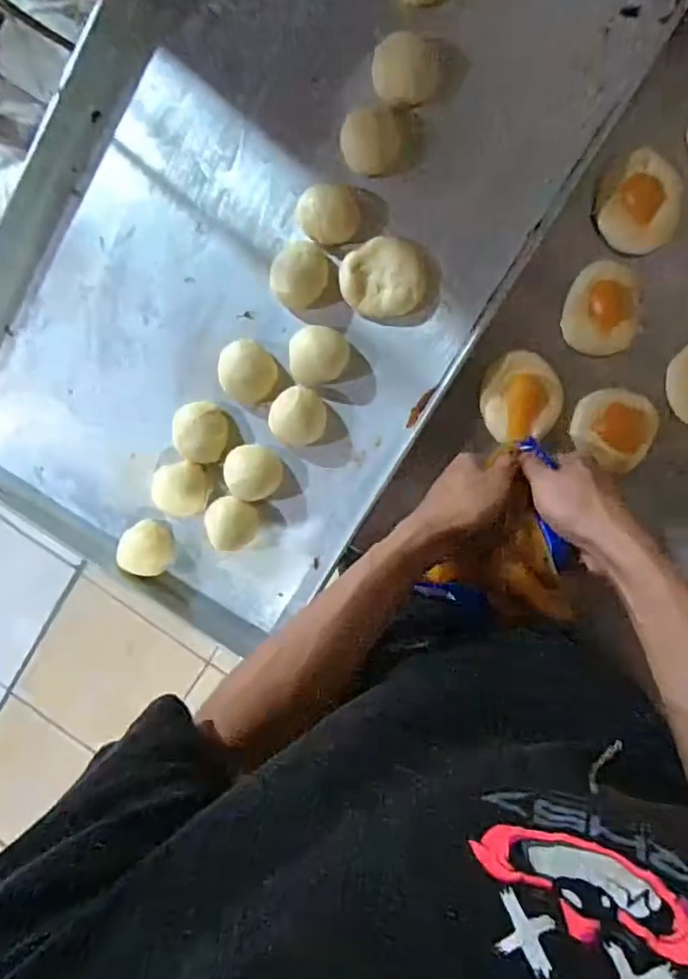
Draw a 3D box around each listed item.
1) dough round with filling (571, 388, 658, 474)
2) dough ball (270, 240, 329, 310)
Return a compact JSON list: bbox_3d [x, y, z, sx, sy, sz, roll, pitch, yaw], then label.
[{"bbox_3d":[0.244,-0.056,0.526,0.068,0.028,0.069,1,96,8],"label":"dough round with filling"},{"bbox_3d":[-0.039,-0.198,0.536,0.055,0.033,0.049,-40,89,10],"label":"dough ball"}]

